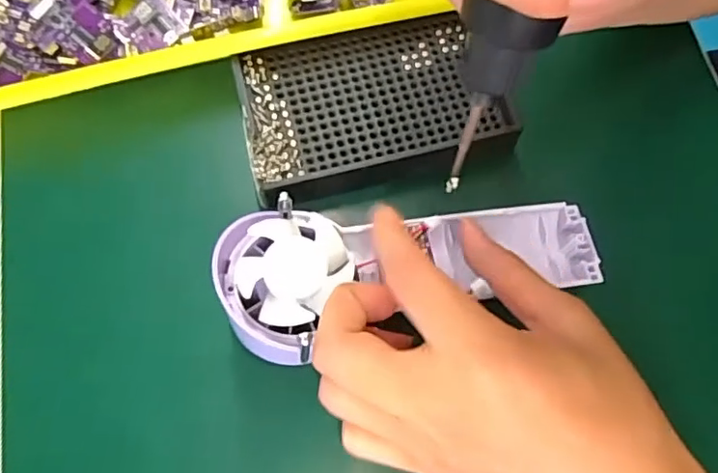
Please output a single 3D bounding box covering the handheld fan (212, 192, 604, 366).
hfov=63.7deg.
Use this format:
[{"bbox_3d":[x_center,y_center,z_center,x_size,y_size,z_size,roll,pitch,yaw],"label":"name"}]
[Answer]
[{"bbox_3d":[0.028,0.012,0.259,0.174,0.033,0.067,-4,70,-16],"label":"handheld fan"}]

